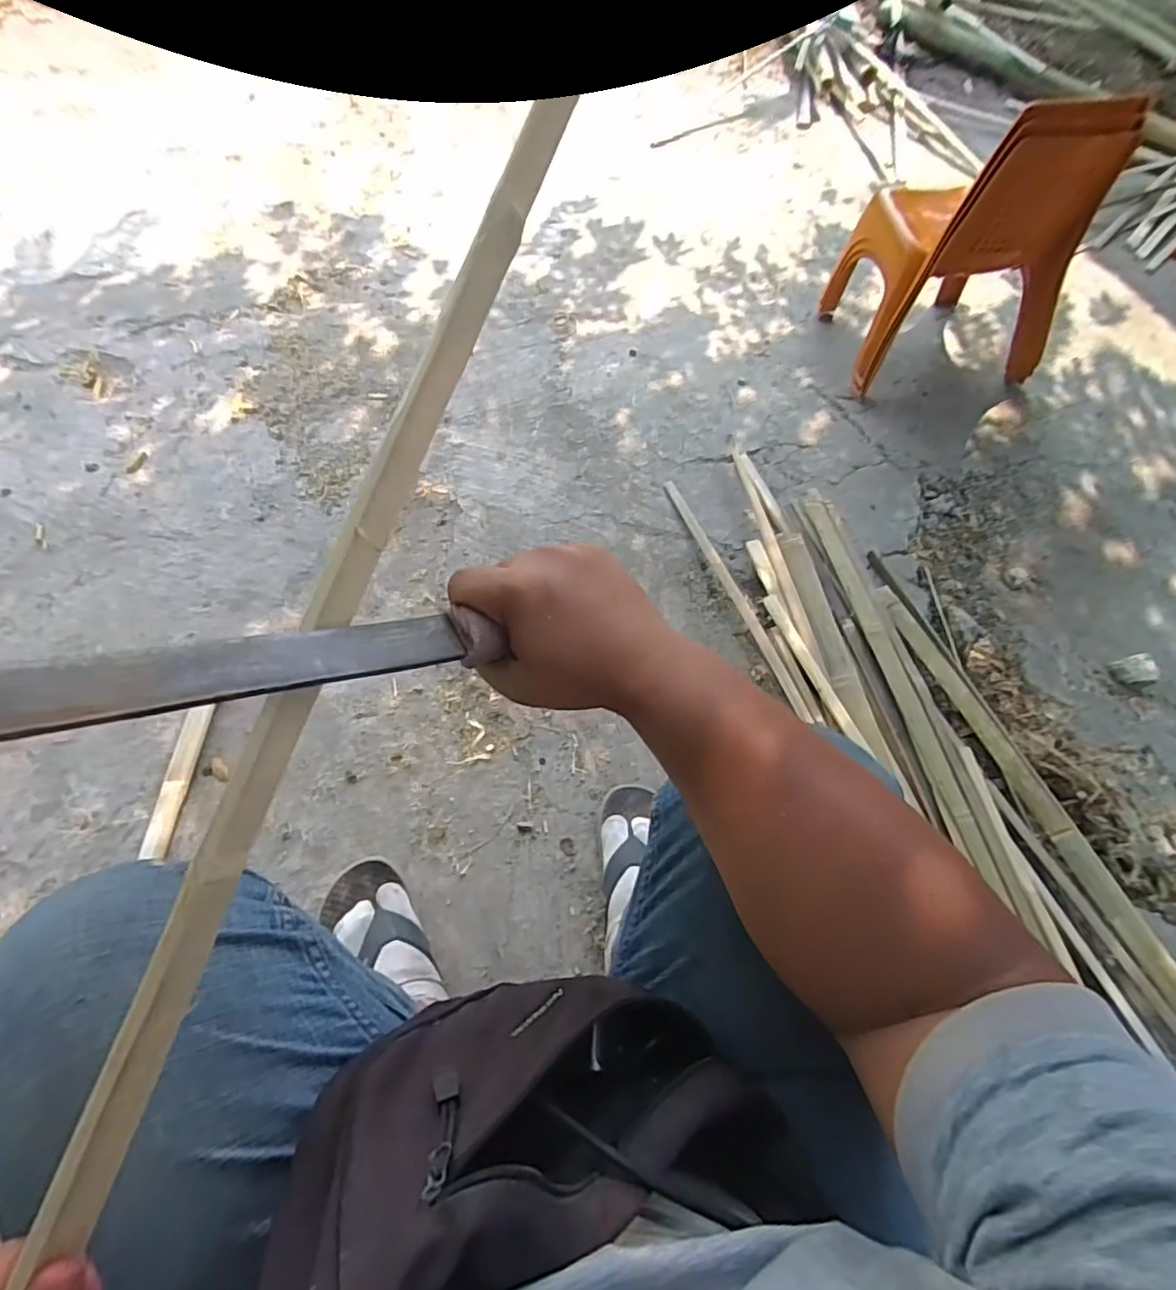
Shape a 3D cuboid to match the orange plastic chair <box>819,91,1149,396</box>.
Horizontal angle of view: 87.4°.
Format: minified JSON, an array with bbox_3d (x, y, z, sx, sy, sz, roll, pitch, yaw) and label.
[{"bbox_3d":[0.739,-0.823,1.248,0.442,0.469,0.357,-12,60,-12],"label":"orange plastic chair"}]

